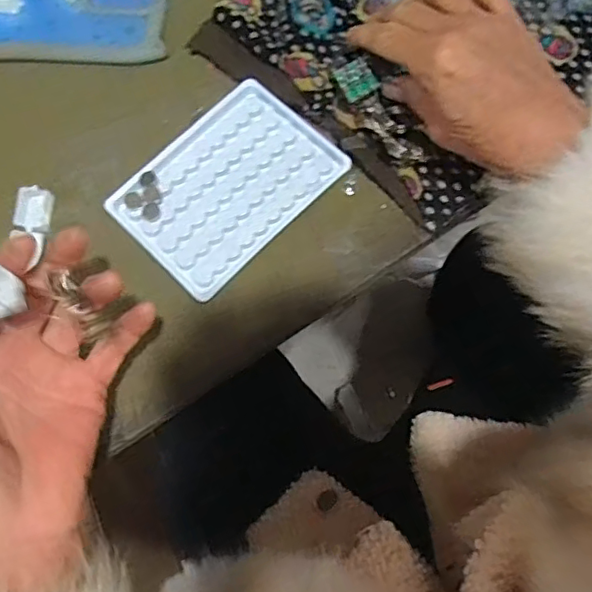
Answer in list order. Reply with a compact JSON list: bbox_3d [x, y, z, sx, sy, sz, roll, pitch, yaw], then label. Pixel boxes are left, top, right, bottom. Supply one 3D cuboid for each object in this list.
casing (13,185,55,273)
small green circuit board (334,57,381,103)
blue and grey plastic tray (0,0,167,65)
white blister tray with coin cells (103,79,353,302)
[{"bbox_3d":[-0.167,-0.054,0.367,0.018,0.013,0.029,5,76,2],"label":"casing"},{"bbox_3d":[0.039,-0.137,0.366,0.022,0.004,0.022,-33,98,-4],"label":"small green circuit board"},{"bbox_3d":[-0.177,-0.209,0.412,0.170,0.014,0.089,3,76,2],"label":"blue and grey plastic tray"},{"bbox_3d":[-0.043,-0.071,0.367,0.130,0.007,0.094,-44,79,-9],"label":"white blister tray with coin cells"}]

